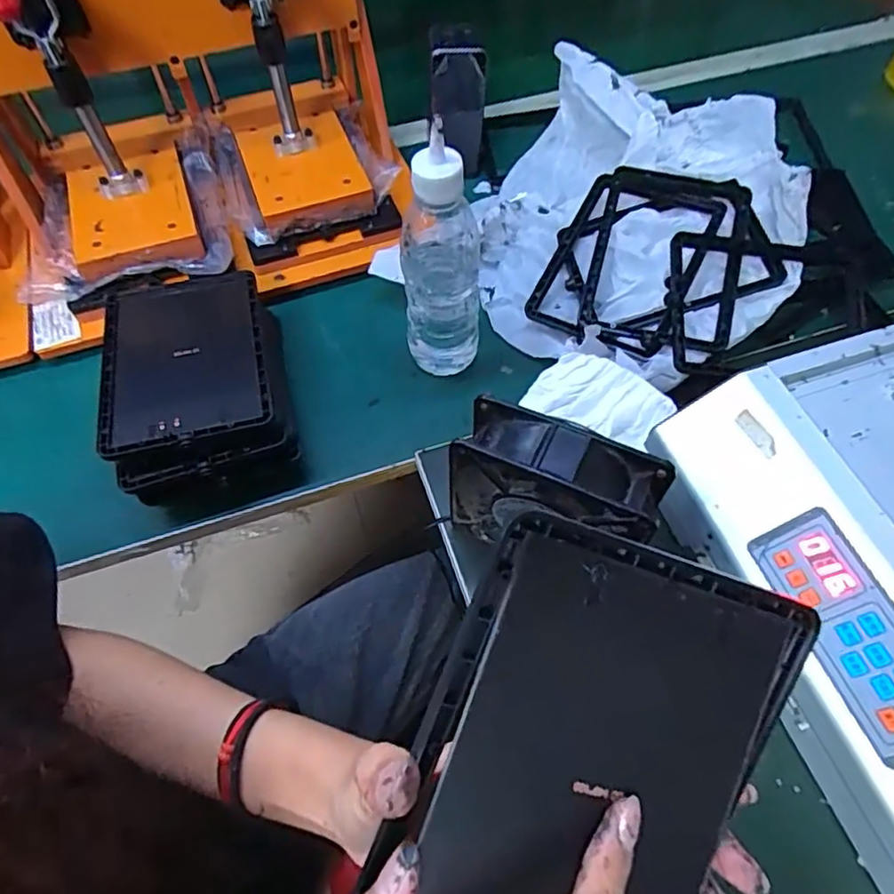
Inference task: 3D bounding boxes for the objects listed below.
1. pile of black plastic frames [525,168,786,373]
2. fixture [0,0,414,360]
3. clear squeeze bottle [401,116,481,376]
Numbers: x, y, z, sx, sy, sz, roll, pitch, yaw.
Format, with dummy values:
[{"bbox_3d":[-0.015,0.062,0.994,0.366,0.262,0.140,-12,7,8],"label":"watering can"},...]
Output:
[{"bbox_3d":[0.176,-0.147,0.512,0.178,0.062,0.184,21,62,13],"label":"pile of black plastic frames"},{"bbox_3d":[-0.225,-0.288,0.509,0.360,0.242,0.245,-14,59,-7],"label":"fixture"},{"bbox_3d":[-0.006,-0.128,0.450,0.060,0.183,0.051,1,59,2],"label":"clear squeeze bottle"}]

